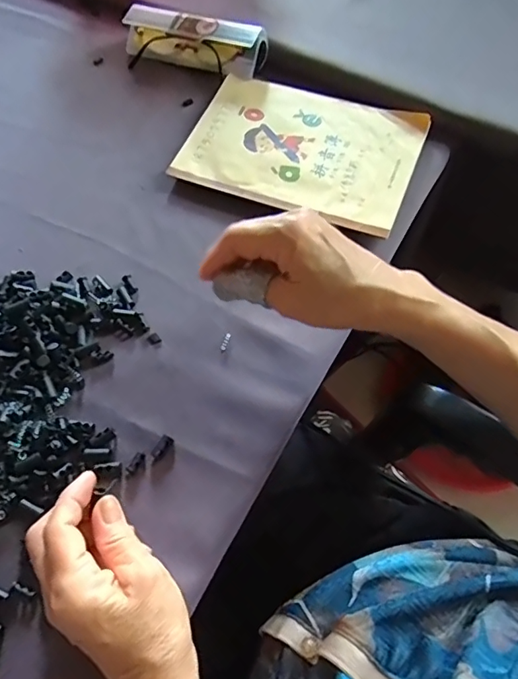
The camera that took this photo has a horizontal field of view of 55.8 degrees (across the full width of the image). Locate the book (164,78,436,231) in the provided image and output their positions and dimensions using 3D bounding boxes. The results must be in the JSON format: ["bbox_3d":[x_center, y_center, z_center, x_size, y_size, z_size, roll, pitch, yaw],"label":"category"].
[{"bbox_3d":[0.038,-0.178,0.453,0.203,0.010,0.140,18,67,12],"label":"book"}]

